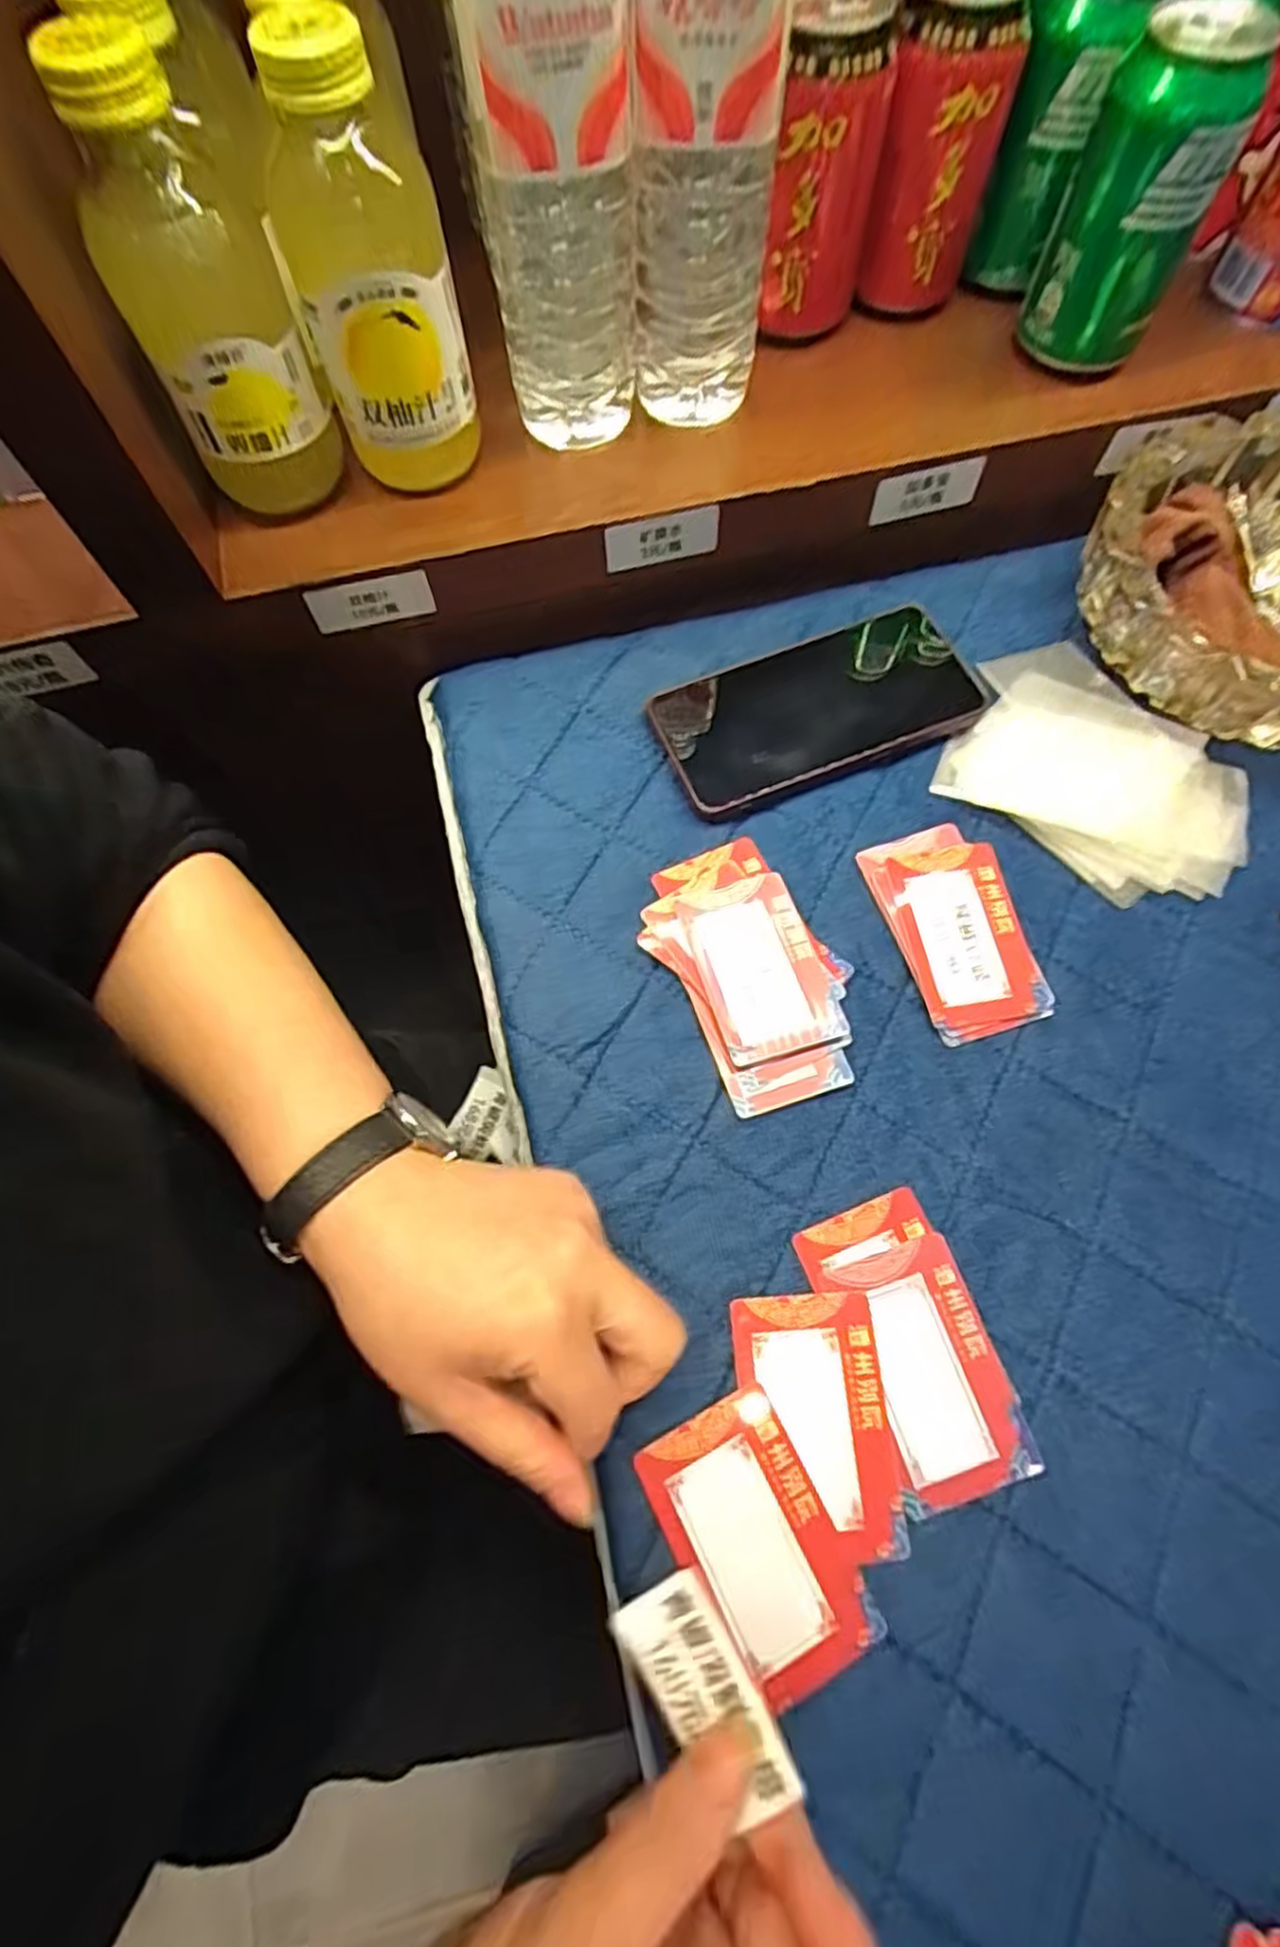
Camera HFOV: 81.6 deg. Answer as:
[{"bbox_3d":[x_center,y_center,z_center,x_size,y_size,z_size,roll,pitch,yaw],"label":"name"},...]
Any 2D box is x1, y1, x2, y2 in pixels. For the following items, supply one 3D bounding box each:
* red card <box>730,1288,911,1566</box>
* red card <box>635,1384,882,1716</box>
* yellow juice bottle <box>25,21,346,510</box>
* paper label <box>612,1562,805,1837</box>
[{"bbox_3d":[0.065,0.163,0.270,0.052,0.004,0.084,-5,68,-1],"label":"red card"},{"bbox_3d":[0.040,0.197,0.257,0.052,0.004,0.084,-27,71,-10],"label":"red card"},{"bbox_3d":[-0.179,-0.277,0.306,0.063,0.139,0.062,-27,71,-9],"label":"yellow juice bottle"},{"bbox_3d":[0.017,0.197,0.202,0.026,0.006,0.057,-30,80,-1],"label":"paper label"}]

